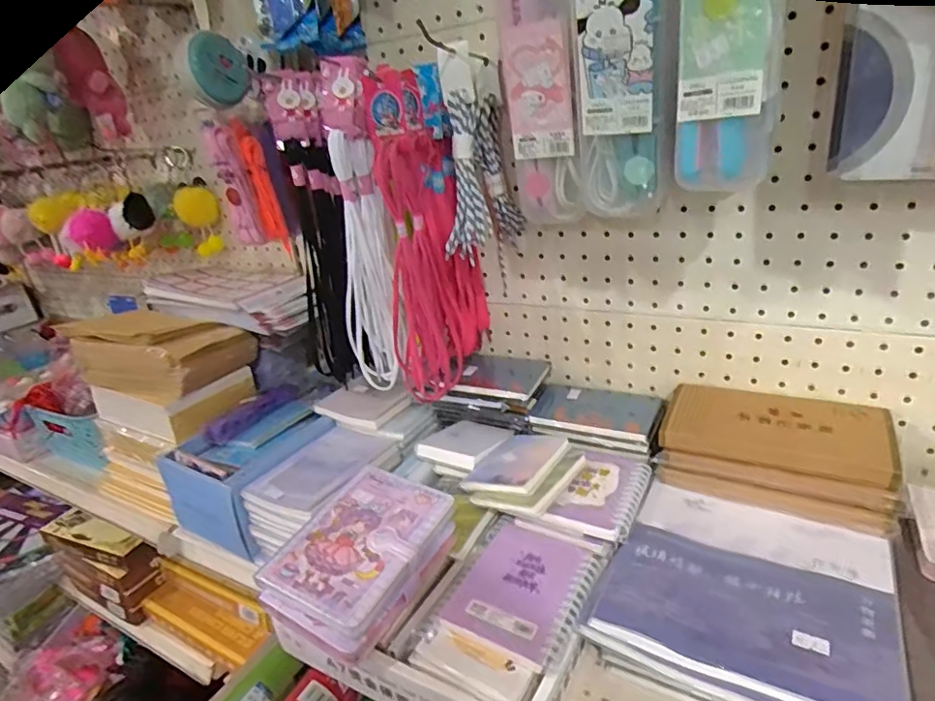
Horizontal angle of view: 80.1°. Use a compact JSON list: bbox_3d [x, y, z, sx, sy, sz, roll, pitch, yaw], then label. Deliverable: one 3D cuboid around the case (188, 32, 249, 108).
[{"bbox_3d":[-0.271,-0.306,0.613,0.014,0.080,0.056,38,83,18],"label":"case"}]

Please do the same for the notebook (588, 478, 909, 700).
[{"bbox_3d":[0.212,0.176,0.424,0.186,0.011,0.180,8,27,30],"label":"notebook"}]

